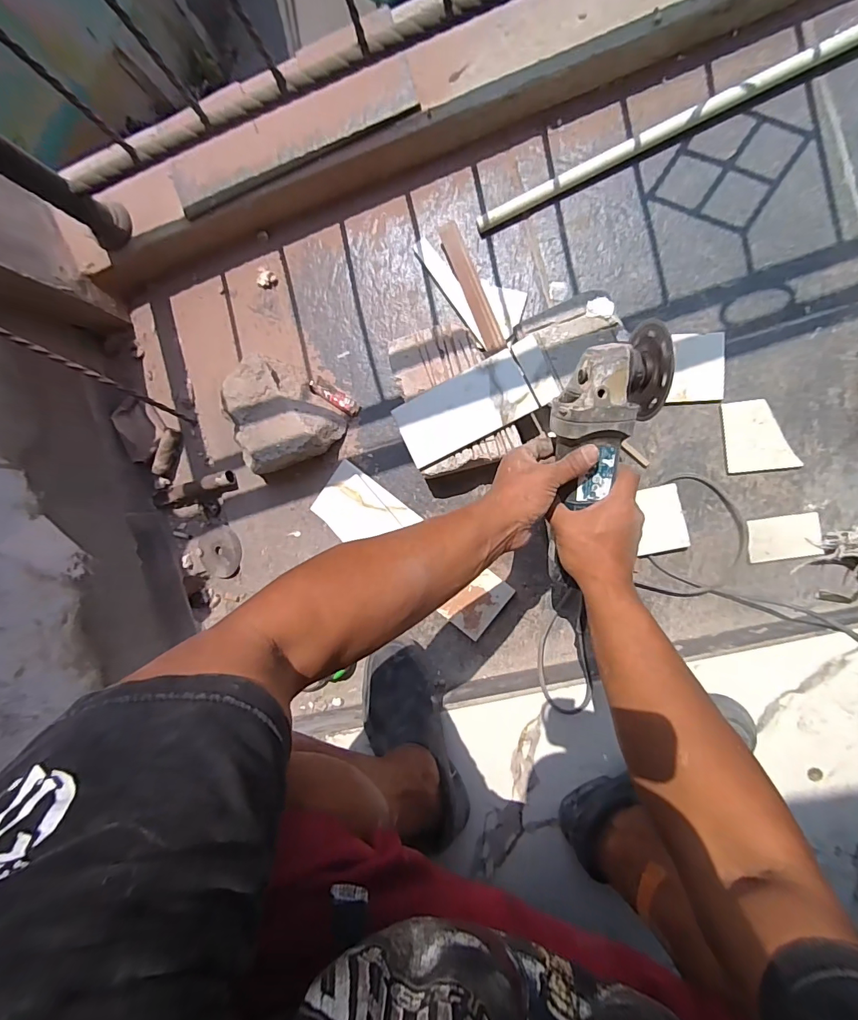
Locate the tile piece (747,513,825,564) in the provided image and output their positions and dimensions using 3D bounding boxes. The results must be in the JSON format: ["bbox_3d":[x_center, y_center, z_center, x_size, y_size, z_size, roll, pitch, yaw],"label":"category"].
[{"bbox_3d":[0.486,0.038,0.617,0.091,0.011,0.059,-8,92,10],"label":"tile piece"}]

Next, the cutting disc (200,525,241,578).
[{"bbox_3d":[-0.364,0.073,0.794,0.089,0.010,0.089,1,94,22],"label":"cutting disc"}]

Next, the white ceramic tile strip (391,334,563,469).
[{"bbox_3d":[0.063,-0.143,0.610,0.212,0.007,0.089,-27,89,10],"label":"white ceramic tile strip"}]

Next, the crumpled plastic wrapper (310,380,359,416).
[{"bbox_3d":[-0.151,-0.183,0.722,0.087,0.015,0.025,33,98,6],"label":"crumpled plastic wrapper"}]

